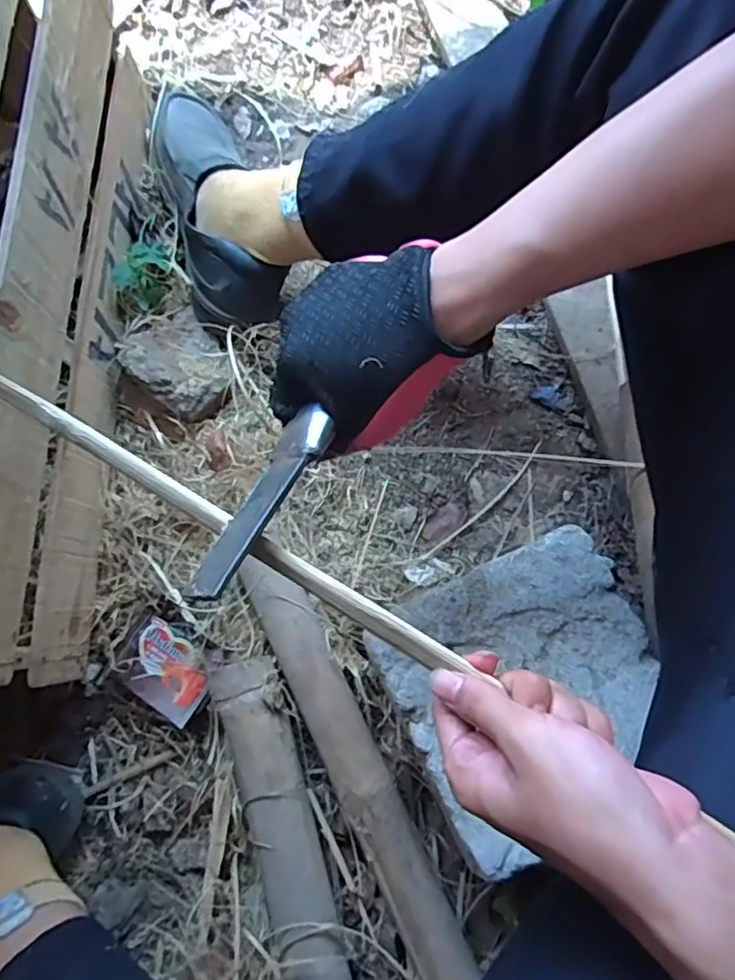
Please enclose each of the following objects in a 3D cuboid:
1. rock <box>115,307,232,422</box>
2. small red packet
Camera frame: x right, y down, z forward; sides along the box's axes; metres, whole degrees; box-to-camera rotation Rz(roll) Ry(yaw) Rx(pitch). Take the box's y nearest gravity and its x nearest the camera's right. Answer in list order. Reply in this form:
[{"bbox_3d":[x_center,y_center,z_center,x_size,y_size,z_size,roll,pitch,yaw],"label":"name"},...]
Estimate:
[{"bbox_3d":[-0.176,-0.125,0.583,0.099,0.040,0.086,41,83,9],"label":"rock"},{"bbox_3d":[-0.177,0.161,0.554,0.077,0.009,0.064,33,82,3],"label":"small red packet"}]

